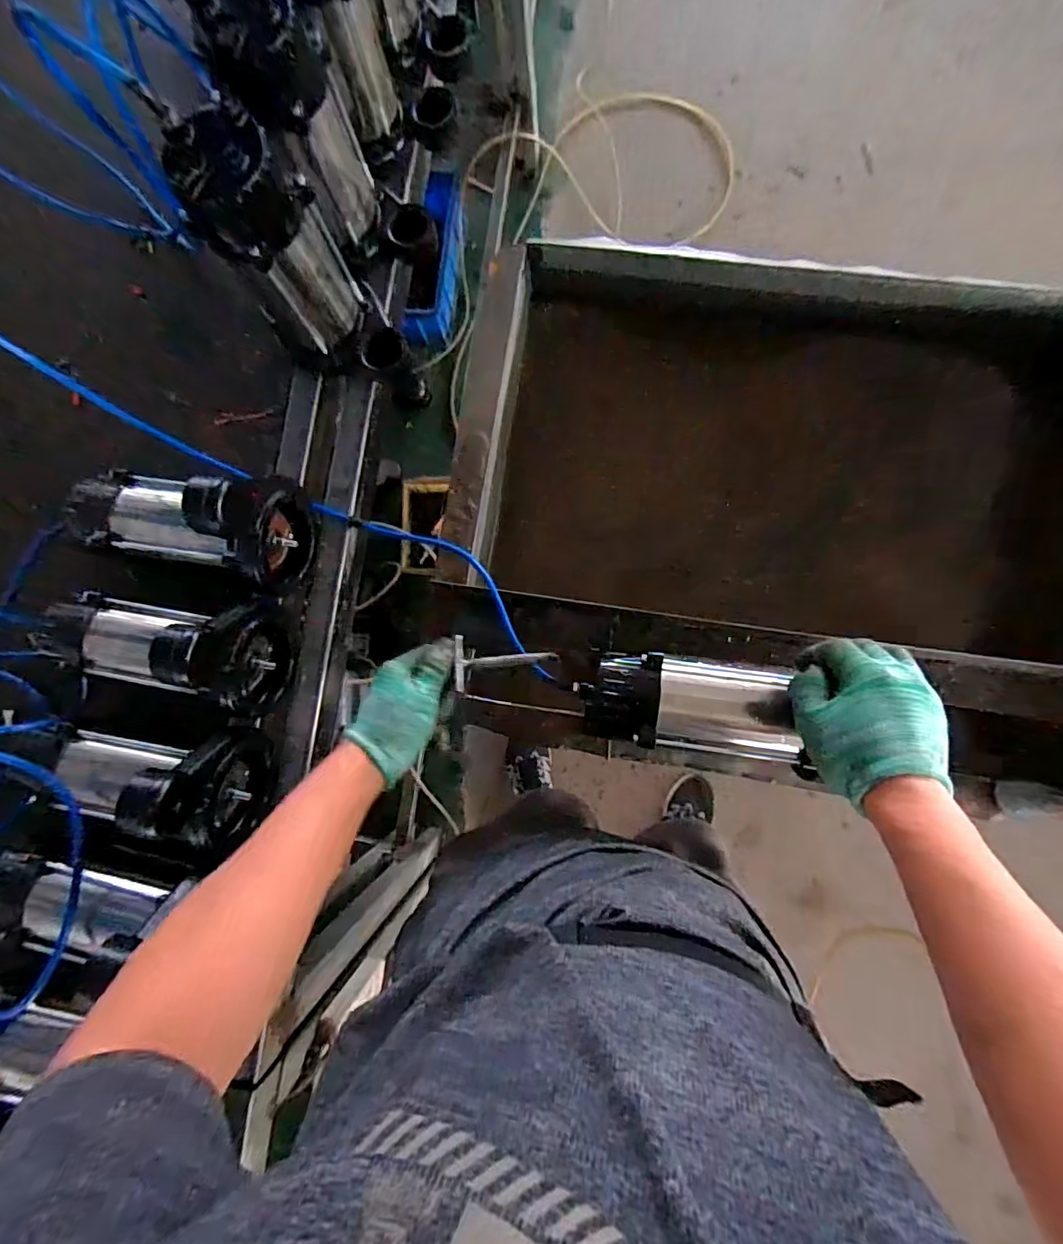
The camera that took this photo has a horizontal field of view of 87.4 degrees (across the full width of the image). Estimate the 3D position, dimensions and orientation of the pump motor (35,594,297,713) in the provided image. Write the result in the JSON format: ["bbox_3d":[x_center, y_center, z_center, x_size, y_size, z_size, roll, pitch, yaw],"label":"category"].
[{"bbox_3d":[-0.401,0.028,0.563,0.247,0.157,0.106,5,84,5],"label":"pump motor"}]

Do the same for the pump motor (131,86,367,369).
[{"bbox_3d":[-0.247,-0.361,0.544,0.099,0.222,0.095,0,84,4],"label":"pump motor"}]

